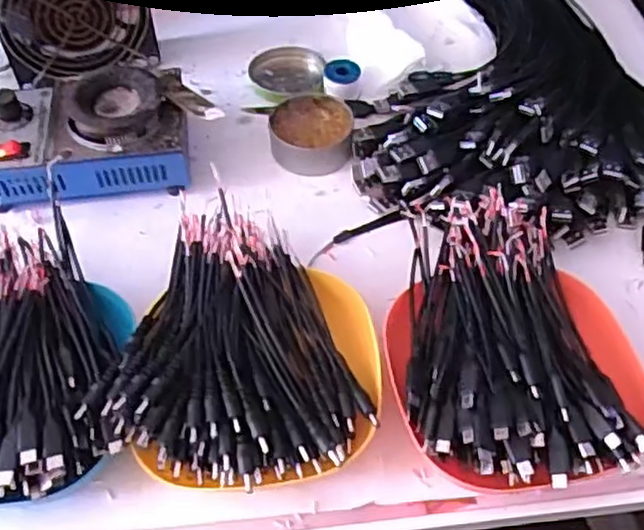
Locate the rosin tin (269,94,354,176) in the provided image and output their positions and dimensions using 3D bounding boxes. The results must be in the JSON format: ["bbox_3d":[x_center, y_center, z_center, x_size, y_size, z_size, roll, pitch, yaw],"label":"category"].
[{"bbox_3d":[-0.008,-0.101,0.555,0.062,0.023,0.061,0,54,1],"label":"rosin tin"}]

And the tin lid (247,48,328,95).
[{"bbox_3d":[-0.029,-0.168,0.621,0.063,0.009,0.052,3,54,3],"label":"tin lid"}]

